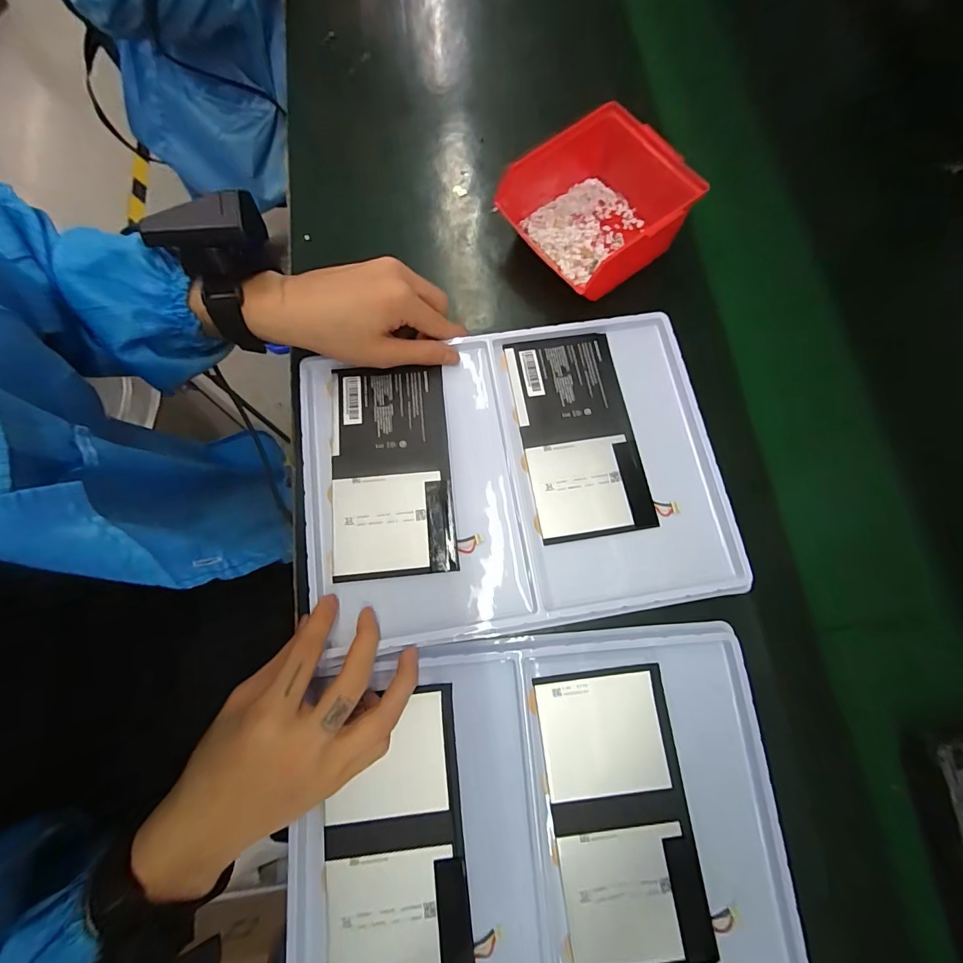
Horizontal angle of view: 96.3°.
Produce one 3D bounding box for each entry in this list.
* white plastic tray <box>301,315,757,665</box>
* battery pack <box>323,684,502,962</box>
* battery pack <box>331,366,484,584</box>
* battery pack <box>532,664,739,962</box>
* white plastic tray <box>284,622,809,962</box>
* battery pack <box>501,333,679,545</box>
[{"bbox_3d":[0.025,-0.009,0.339,0.311,0.021,0.235,-10,74,-1],"label":"white plastic tray"},{"bbox_3d":[-0.055,0.236,0.288,0.095,0.008,0.171,-5,76,-3],"label":"battery pack"},{"bbox_3d":[-0.069,-0.012,0.340,0.097,0.008,0.169,-7,74,-1],"label":"battery pack"},{"bbox_3d":[0.094,0.222,0.290,0.093,0.007,0.173,-8,74,-1],"label":"battery pack"},{"bbox_3d":[0.037,0.234,0.288,0.316,0.019,0.239,-5,74,0],"label":"white plastic tray"},{"bbox_3d":[0.080,-0.041,0.355,0.096,0.008,0.172,-10,74,-1],"label":"battery pack"}]

